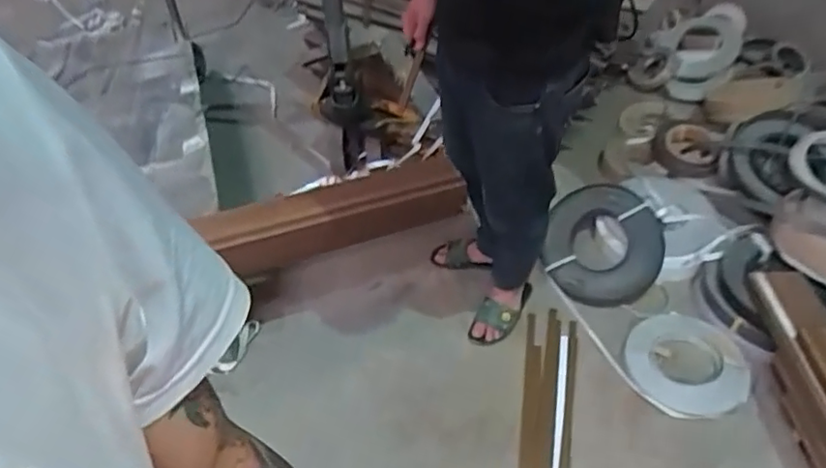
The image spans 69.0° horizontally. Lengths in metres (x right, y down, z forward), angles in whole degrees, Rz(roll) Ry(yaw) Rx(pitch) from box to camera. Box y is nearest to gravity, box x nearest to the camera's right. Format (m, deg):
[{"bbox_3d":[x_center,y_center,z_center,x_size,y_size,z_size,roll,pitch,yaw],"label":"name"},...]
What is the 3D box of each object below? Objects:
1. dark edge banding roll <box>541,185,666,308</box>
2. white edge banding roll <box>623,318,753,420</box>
[{"bbox_3d":[0.532,0.029,1.706,0.329,0.048,0.381,4,61,19],"label":"dark edge banding roll"},{"bbox_3d":[0.670,0.320,1.473,0.257,0.025,0.276,-13,46,14],"label":"white edge banding roll"}]

